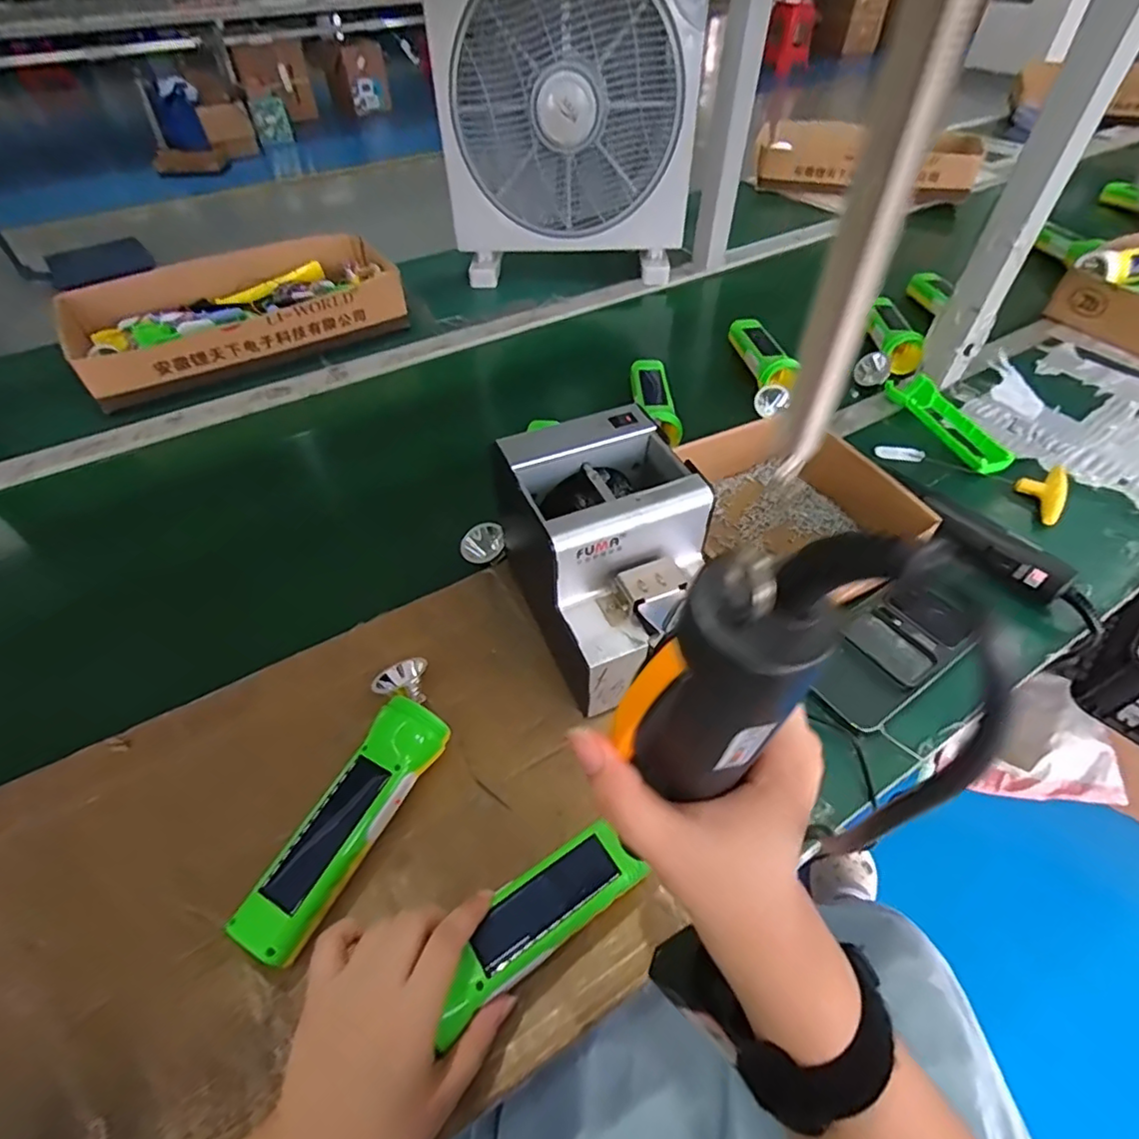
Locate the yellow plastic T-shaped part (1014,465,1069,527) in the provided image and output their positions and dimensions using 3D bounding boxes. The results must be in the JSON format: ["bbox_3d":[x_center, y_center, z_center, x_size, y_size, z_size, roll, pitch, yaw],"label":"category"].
[{"bbox_3d":[0.482,-0.080,0.591,0.042,0.015,0.085,26,54,21],"label":"yellow plastic T-shaped part"}]

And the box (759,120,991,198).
[{"bbox_3d":[0.621,-0.886,1.231,0.430,0.080,0.266,15,51,12],"label":"box"}]

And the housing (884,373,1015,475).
[{"bbox_3d":[0.434,-0.171,0.667,0.052,0.021,0.170,-10,50,-8],"label":"housing"}]

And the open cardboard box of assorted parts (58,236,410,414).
[{"bbox_3d":[-0.460,-0.375,0.826,0.428,0.072,0.254,-27,54,-21],"label":"open cardboard box of assorted parts"}]

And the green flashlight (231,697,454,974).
[{"bbox_3d":[-0.142,0.163,0.377,0.046,0.038,0.164,21,53,18],"label":"green flashlight"}]

